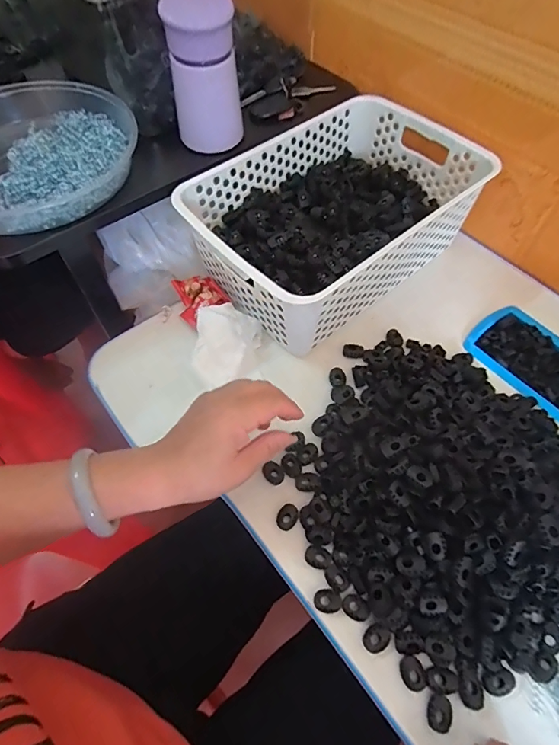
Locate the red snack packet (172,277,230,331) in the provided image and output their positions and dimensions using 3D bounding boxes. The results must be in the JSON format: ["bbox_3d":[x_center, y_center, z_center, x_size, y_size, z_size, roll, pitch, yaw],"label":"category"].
[{"bbox_3d":[-0.095,-0.089,0.501,0.056,0.022,0.057,-37,66,-15],"label":"red snack packet"}]

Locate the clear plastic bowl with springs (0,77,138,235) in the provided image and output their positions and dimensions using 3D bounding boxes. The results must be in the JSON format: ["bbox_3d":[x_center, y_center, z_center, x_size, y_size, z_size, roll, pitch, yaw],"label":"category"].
[{"bbox_3d":[-0.277,-0.245,0.473,0.248,0.047,0.228,-1,62,3],"label":"clear plastic bowl with springs"}]

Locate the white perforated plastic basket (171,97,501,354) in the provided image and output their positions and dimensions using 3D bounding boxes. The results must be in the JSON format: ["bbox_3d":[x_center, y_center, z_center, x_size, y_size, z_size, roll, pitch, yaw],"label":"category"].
[{"bbox_3d":[0.065,-0.183,0.493,0.310,0.113,0.208,-38,66,-15],"label":"white perforated plastic basket"}]

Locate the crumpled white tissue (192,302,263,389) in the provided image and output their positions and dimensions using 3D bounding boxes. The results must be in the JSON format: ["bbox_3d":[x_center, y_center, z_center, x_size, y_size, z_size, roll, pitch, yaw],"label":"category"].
[{"bbox_3d":[-0.064,-0.034,0.461,0.064,0.030,0.083,29,68,17],"label":"crumpled white tissue"}]

